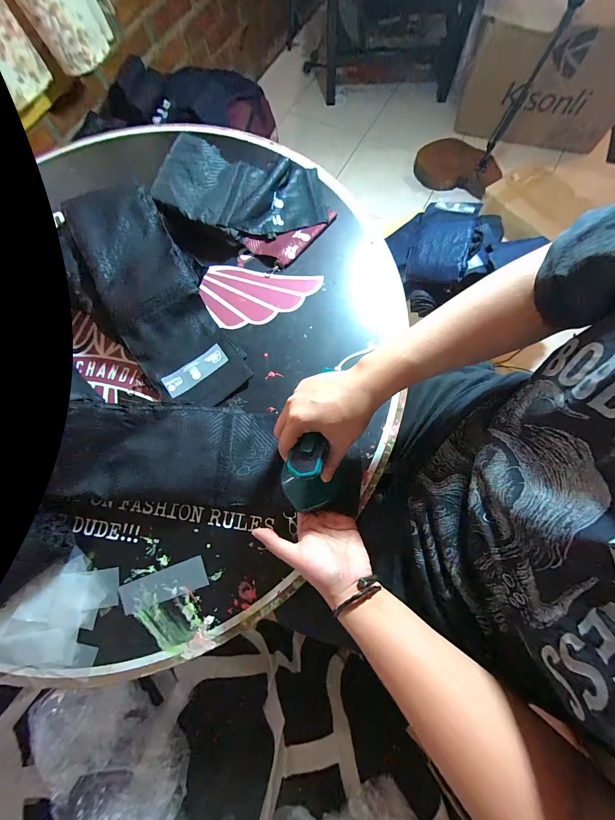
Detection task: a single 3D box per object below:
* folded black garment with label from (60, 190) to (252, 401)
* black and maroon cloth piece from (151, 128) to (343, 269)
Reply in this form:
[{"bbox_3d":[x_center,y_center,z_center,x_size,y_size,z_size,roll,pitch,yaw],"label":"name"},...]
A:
[{"bbox_3d":[-0.250,-0.191,0.488,0.149,0.063,0.406,-29,77,-5],"label":"folded black garment with label"},{"bbox_3d":[-0.110,-0.369,0.527,0.294,0.056,0.229,-5,76,1],"label":"black and maroon cloth piece"}]

